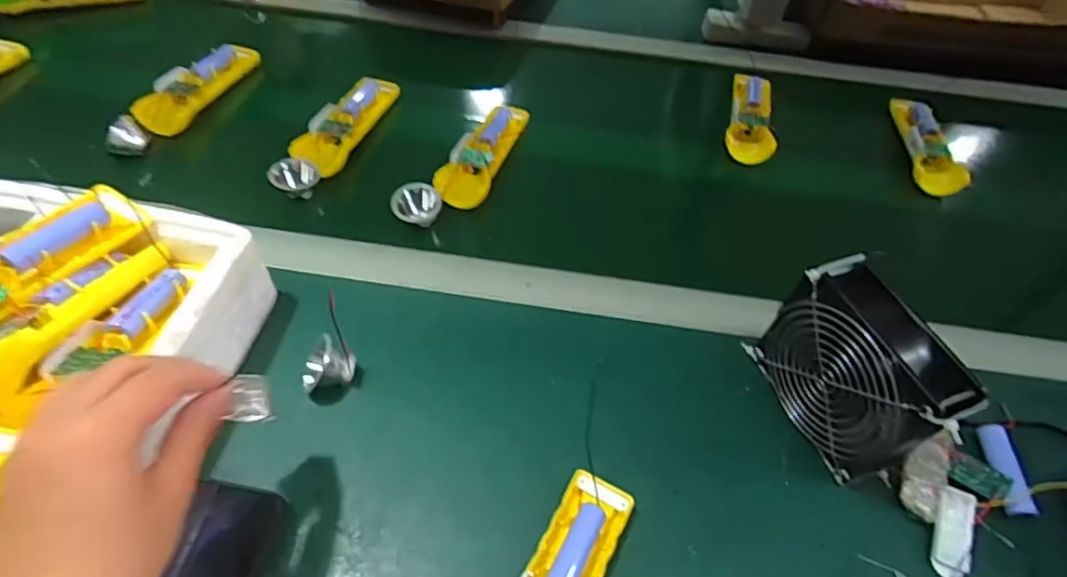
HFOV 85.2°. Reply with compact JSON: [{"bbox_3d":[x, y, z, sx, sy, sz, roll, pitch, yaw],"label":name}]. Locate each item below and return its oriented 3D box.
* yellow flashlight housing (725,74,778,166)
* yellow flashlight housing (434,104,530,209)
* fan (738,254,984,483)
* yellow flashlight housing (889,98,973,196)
[{"bbox_3d":[0.263,-0.208,0.699,0.051,0.025,0.169,16,54,6],"label":"yellow flashlight housing"},{"bbox_3d":[-0.053,-0.147,0.619,0.056,0.026,0.158,17,54,7],"label":"yellow flashlight housing"},{"bbox_3d":[0.228,0.058,0.412,0.047,0.116,0.122,-16,57,-17],"label":"fan"},{"bbox_3d":[0.467,-0.174,0.688,0.047,0.031,0.165,7,53,-1],"label":"yellow flashlight housing"}]

